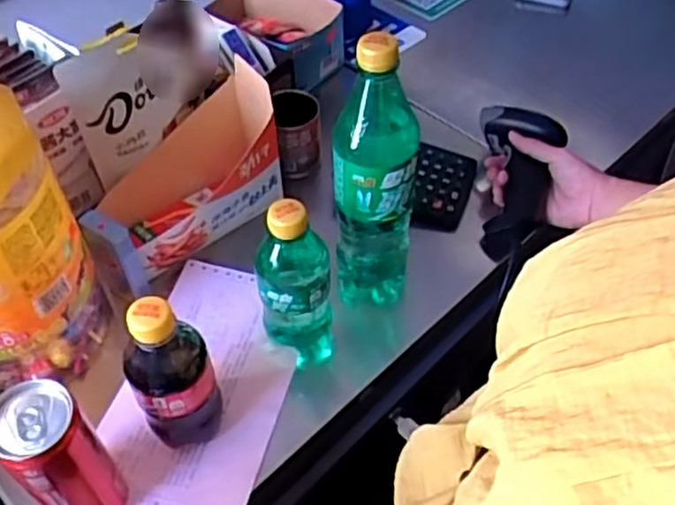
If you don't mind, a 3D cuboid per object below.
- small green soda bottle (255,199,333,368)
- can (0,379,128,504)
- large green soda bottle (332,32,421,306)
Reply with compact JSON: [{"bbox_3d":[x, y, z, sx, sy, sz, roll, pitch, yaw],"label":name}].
[{"bbox_3d":[-0.036,0.024,0.574,0.058,0.160,0.052,-6,51,-3],"label":"small green soda bottle"},{"bbox_3d":[-0.191,0.146,0.481,0.054,0.135,0.053,-1,51,1],"label":"can"},{"bbox_3d":[0.032,-0.063,0.587,0.065,0.259,0.072,2,51,3],"label":"large green soda bottle"}]

